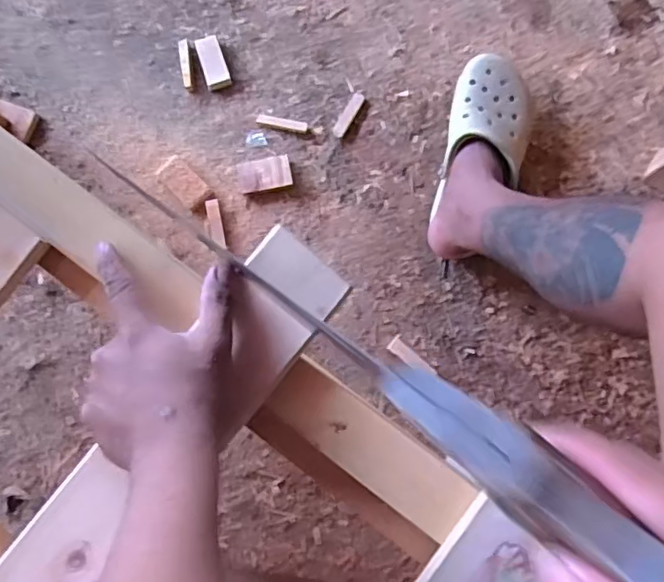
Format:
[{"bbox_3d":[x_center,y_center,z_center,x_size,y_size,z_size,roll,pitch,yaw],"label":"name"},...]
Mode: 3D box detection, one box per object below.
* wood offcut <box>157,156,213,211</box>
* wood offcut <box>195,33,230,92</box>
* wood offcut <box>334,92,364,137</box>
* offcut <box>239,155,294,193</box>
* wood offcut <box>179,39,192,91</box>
[{"bbox_3d":[-0.220,-0.162,0.901,0.042,0.018,0.098,-43,65,-3],"label":"wood offcut"},{"bbox_3d":[-0.179,-0.345,0.929,0.035,0.013,0.081,-19,83,0],"label":"wood offcut"},{"bbox_3d":[0.025,-0.262,0.916,0.020,0.010,0.074,27,85,5],"label":"wood offcut"},{"bbox_3d":[-0.096,-0.169,0.891,0.074,0.021,0.044,-10,83,1],"label":"offcut"},{"bbox_3d":[-0.221,-0.343,0.931,0.015,0.012,0.078,-8,83,1],"label":"wood offcut"}]

